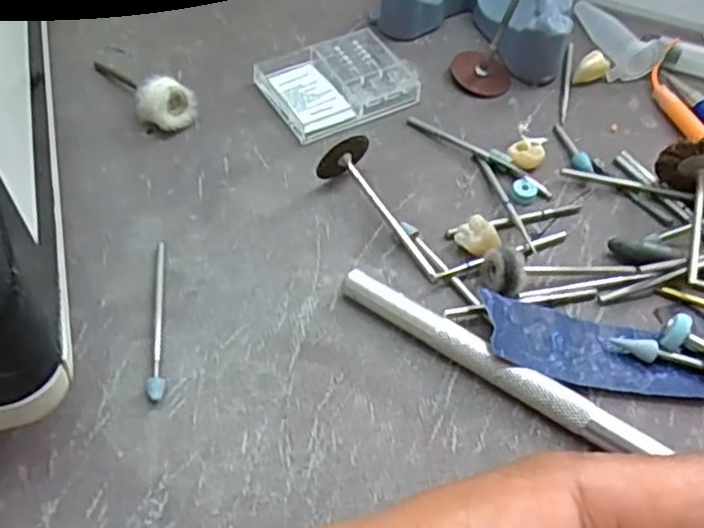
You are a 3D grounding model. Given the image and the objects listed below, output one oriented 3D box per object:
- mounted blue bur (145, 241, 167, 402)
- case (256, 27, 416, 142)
[{"bbox_3d":[-0.048,0.012,0.177,0.004,0.004,0.047,-5,54,-8],"label":"mounted blue bur"},{"bbox_3d":[-0.005,-0.061,0.233,0.046,0.008,0.038,-24,59,-21],"label":"case"}]

